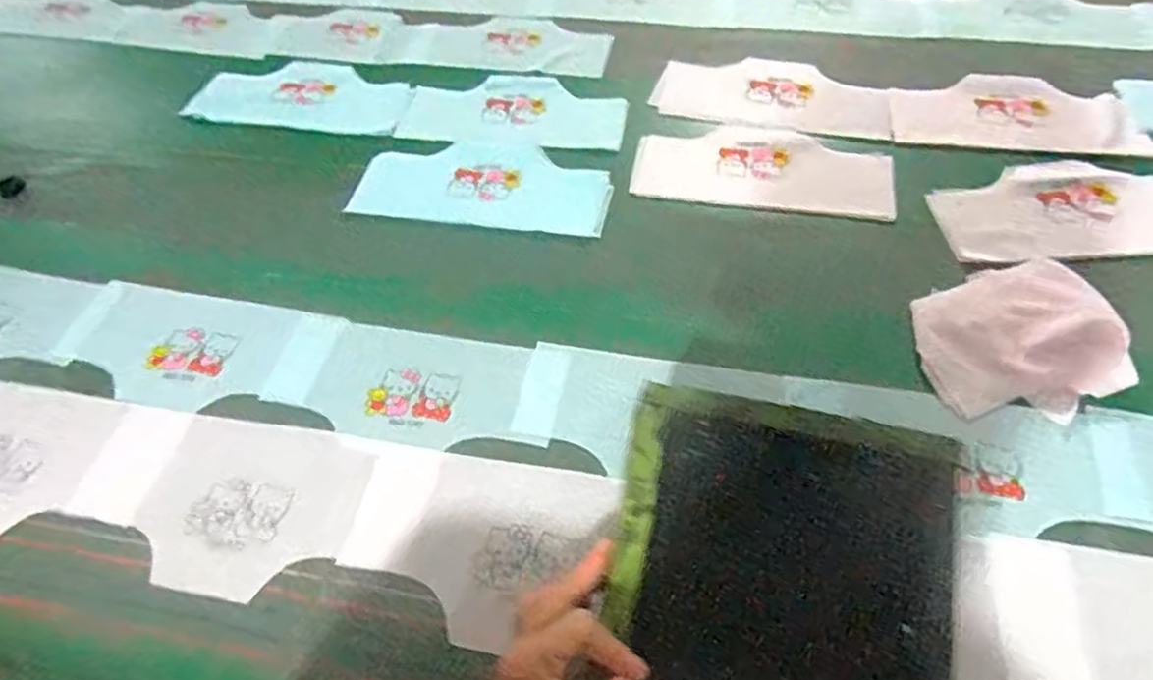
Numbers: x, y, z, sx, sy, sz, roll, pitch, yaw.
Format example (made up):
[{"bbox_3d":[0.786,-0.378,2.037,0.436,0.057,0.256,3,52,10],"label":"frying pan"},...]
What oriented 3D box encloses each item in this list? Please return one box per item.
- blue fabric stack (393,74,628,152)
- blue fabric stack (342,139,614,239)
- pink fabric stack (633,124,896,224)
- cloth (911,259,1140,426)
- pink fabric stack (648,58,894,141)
[{"bbox_3d":[-0.084,-0.302,0.932,0.293,0.013,0.136,6,55,9],"label":"blue fabric stack"},{"bbox_3d":[-0.112,-0.189,0.851,0.301,0.006,0.150,4,55,8],"label":"blue fabric stack"},{"bbox_3d":[0.218,-0.204,0.840,0.290,0.005,0.137,8,55,10],"label":"pink fabric stack"},{"bbox_3d":[0.403,-0.009,0.653,0.163,0.036,0.156,2,54,6],"label":"cloth"},{"bbox_3d":[0.251,-0.317,0.918,0.289,0.015,0.129,11,56,12],"label":"pink fabric stack"}]

